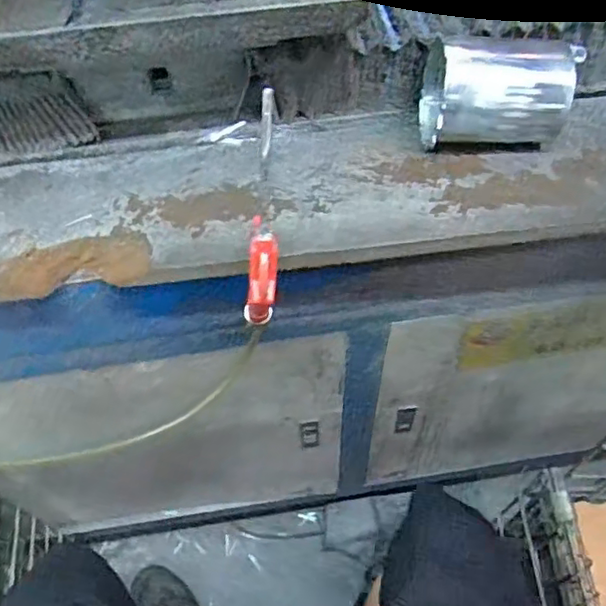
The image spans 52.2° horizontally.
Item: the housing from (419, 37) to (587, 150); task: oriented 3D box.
[{"bbox_3d":[0.170,-0.182,0.543,0.126,0.087,0.093,7,57,6],"label":"housing"}]

